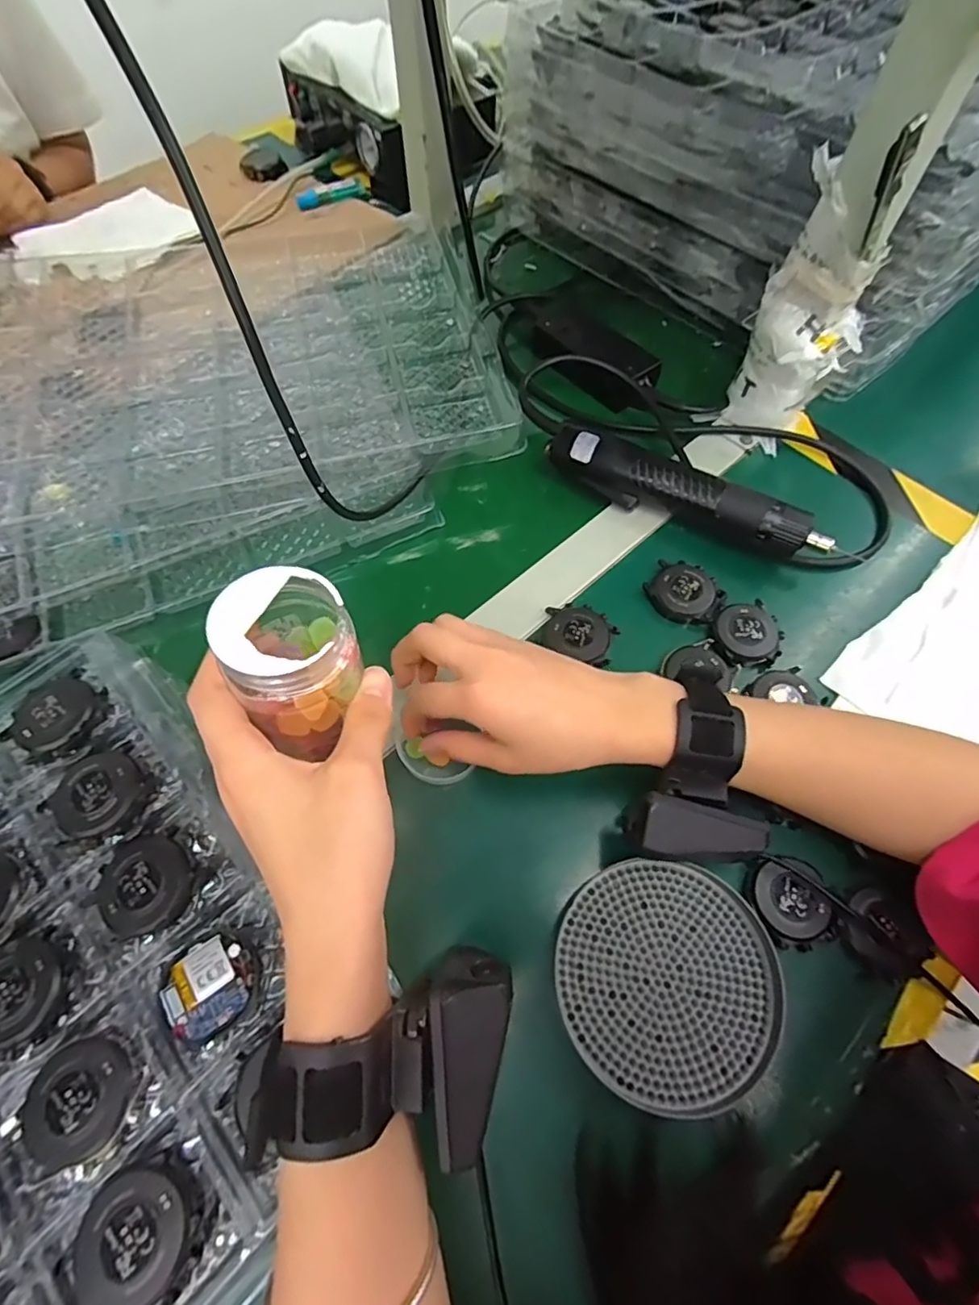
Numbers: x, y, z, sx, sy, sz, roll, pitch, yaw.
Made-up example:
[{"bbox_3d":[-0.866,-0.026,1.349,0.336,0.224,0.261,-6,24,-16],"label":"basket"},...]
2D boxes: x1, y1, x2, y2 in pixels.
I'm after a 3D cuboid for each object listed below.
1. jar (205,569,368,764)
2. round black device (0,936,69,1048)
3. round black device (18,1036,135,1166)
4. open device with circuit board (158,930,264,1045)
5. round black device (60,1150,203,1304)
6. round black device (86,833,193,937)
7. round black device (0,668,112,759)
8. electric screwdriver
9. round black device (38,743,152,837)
[{"bbox_3d":[-0.082,0.000,0.245,0.050,0.059,0.063,-16,64,-8],"label":"jar"},{"bbox_3d":[-0.218,0.156,0.260,0.042,0.010,0.045,0,63,0],"label":"round black device"},{"bbox_3d":[-0.175,0.189,0.243,0.043,0.010,0.040,0,63,0],"label":"round black device"},{"bbox_3d":[-0.127,0.151,0.263,0.041,0.010,0.043,0,63,0],"label":"open device with circuit board"},{"bbox_3d":[-0.137,0.226,0.222,0.049,0.009,0.043,-23,65,-11],"label":"round black device"},{"bbox_3d":[-0.168,0.113,0.280,0.044,0.016,0.043,0,63,0],"label":"round black device"},{"bbox_3d":[-0.244,0.034,0.325,0.046,0.013,0.050,0,63,0],"label":"round black device"},{"bbox_3d":[0.146,-0.116,0.431,0.218,0.039,0.032,27,66,14],"label":"electric screwdriver"},{"bbox_3d":[-0.206,0.072,0.302,0.046,0.013,0.047,0,63,0],"label":"round black device"}]

